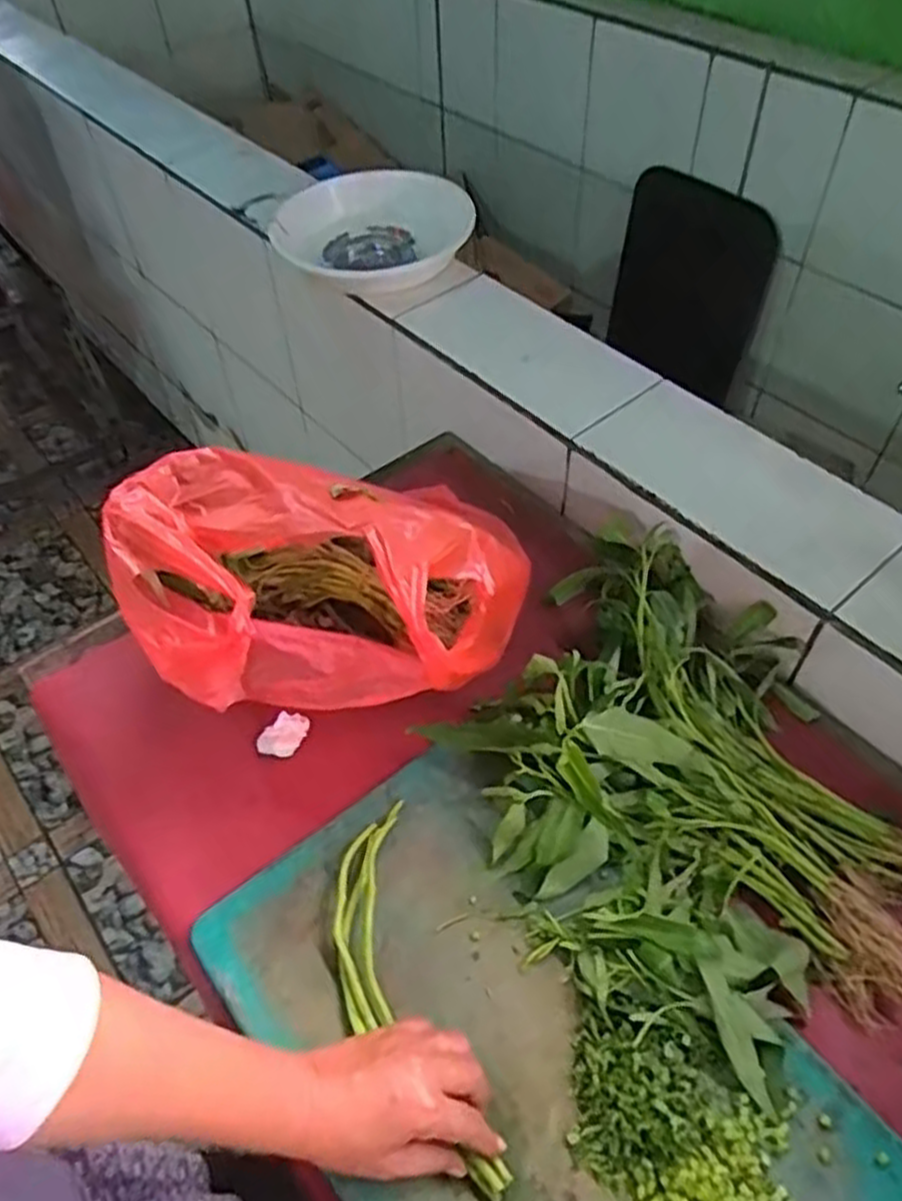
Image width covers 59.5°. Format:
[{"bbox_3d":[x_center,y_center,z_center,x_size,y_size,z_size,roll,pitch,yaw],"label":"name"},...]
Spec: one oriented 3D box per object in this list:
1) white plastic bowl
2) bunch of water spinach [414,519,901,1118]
[{"bbox_3d":[-0.108,-0.491,1.044,0.224,0.084,0.232,-1,52,1],"label":"white plastic bowl"},{"bbox_3d":[0.179,0.131,0.649,0.318,0.056,0.432,-22,55,-15],"label":"bunch of water spinach"}]

